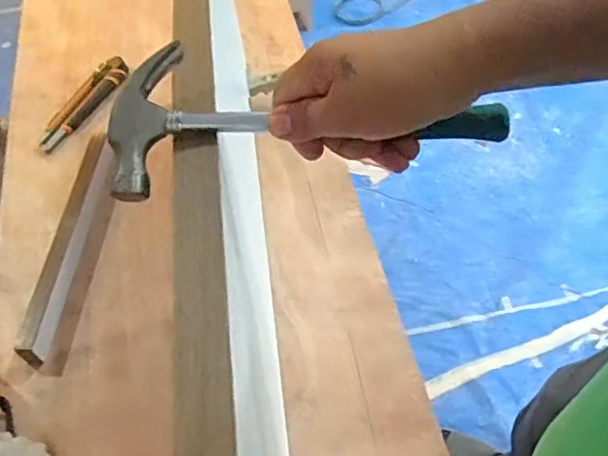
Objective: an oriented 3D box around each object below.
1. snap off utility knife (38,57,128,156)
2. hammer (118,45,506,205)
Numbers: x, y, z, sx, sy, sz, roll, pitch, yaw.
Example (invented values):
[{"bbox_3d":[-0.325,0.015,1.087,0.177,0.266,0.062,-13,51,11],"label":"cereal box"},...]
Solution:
[{"bbox_3d":[-0.321,-0.184,0.867,0.039,0.030,0.187,19,56,18],"label":"snap off utility knife"},{"bbox_3d":[-0.003,-0.064,0.371,0.234,0.036,0.094,2,52,-1],"label":"hammer"}]

